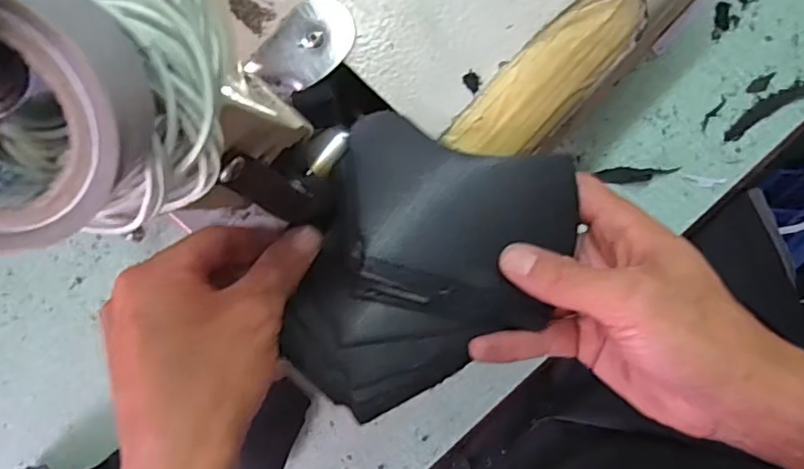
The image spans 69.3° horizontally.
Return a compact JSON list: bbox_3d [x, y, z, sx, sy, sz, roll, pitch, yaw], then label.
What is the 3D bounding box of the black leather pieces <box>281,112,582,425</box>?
[{"bbox_3d":[0.014,0.019,0.283,0.115,0.031,0.134,18,97,-1],"label":"black leather pieces"}]

